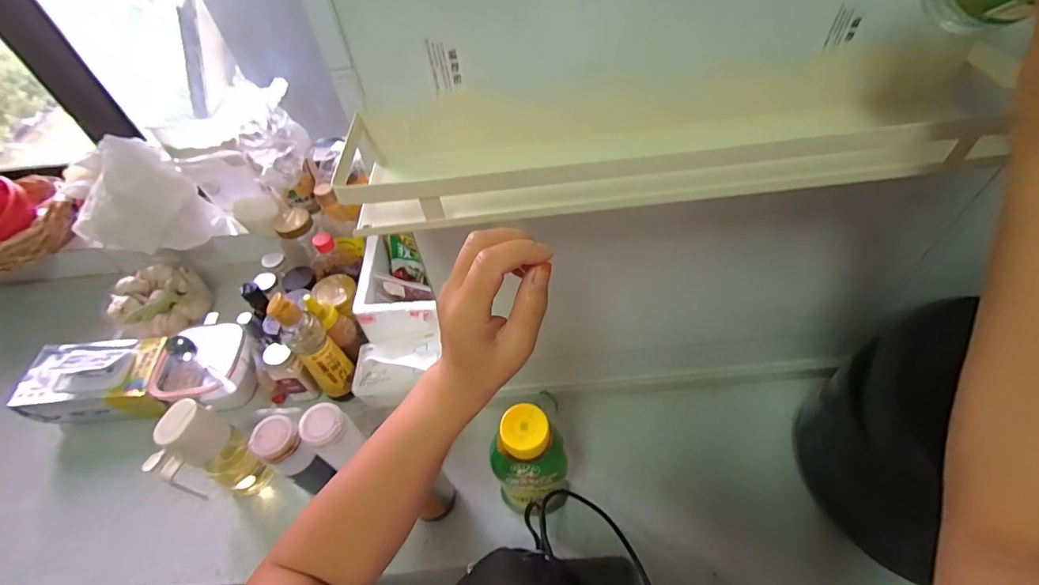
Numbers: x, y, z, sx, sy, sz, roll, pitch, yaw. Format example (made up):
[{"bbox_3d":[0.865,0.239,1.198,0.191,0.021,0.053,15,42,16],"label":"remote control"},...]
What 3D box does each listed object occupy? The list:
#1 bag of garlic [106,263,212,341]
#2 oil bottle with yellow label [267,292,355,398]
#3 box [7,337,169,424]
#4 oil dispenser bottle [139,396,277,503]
[{"bbox_3d":[-0.714,0.019,0.898,0.148,0.085,0.147,-7,51,-1],"label":"bag of garlic"},{"bbox_3d":[-0.315,0.083,0.691,0.060,0.207,0.059,-39,58,-24],"label":"oil bottle with yellow label"},{"bbox_3d":[-0.709,0.146,0.778,0.220,0.089,0.126,-5,51,1],"label":"box"},{"bbox_3d":[-0.437,0.234,0.640,0.072,0.188,0.097,18,55,19],"label":"oil dispenser bottle"}]

